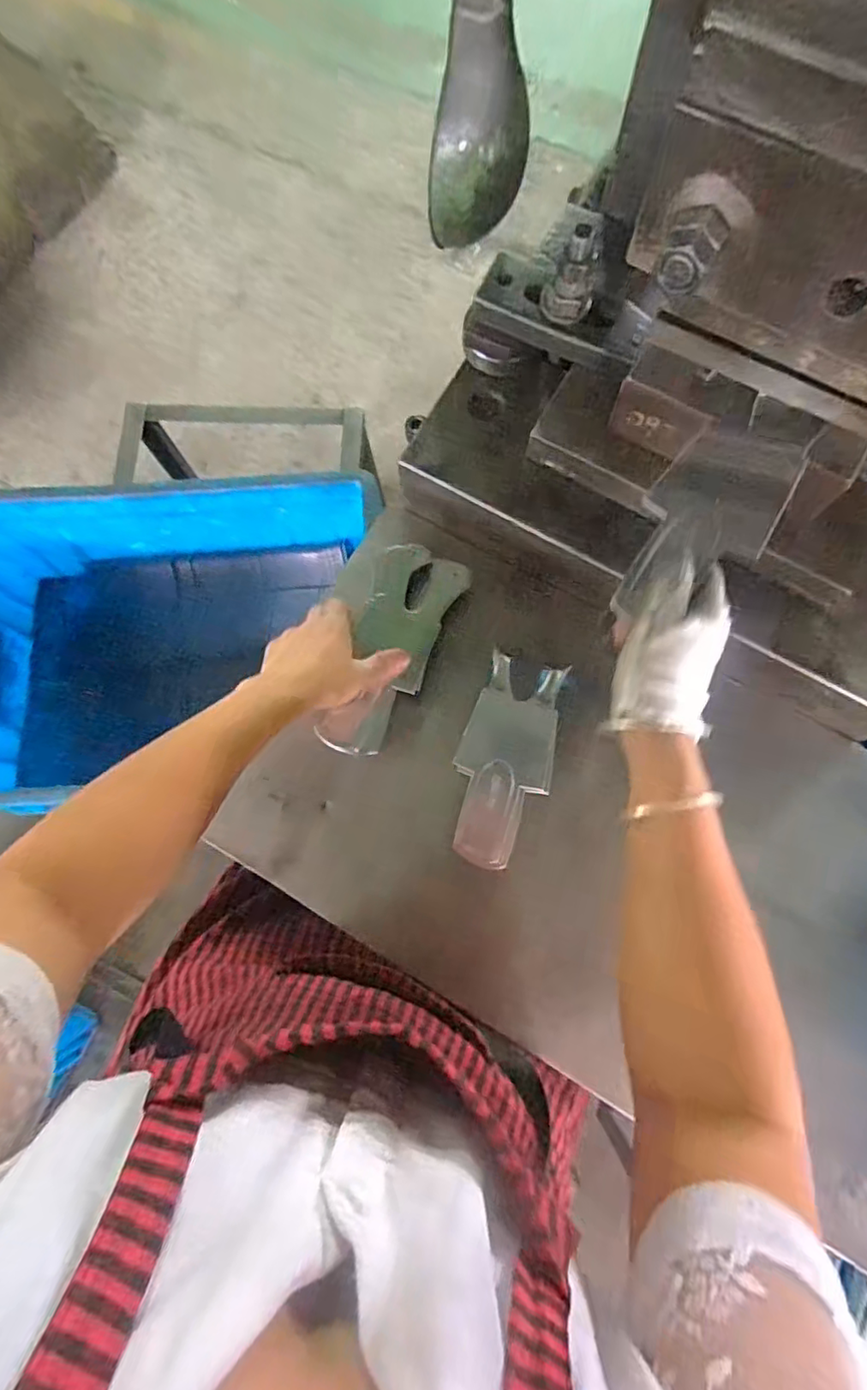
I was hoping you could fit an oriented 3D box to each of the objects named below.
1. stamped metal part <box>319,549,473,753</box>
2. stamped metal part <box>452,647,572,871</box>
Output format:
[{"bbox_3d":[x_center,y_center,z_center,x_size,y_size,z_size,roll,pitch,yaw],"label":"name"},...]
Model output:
[{"bbox_3d":[-0.037,-0.041,0.510,0.079,0.026,0.194,20,78,6],"label":"stamped metal part"},{"bbox_3d":[0.059,0.055,0.479,0.073,0.030,0.167,12,78,4],"label":"stamped metal part"}]

